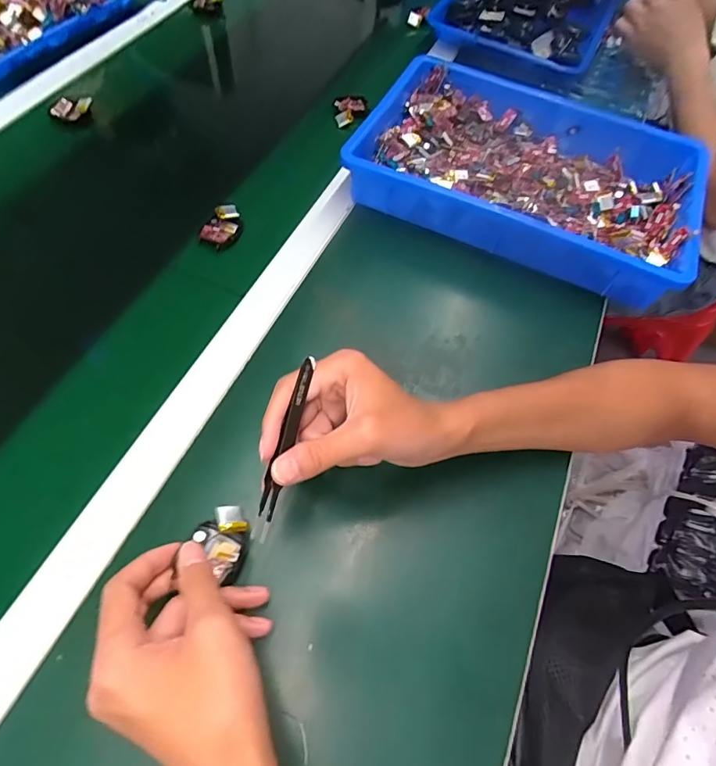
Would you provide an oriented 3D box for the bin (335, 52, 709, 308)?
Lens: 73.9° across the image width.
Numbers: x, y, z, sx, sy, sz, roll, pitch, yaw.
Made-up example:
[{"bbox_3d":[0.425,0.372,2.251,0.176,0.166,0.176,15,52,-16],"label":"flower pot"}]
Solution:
[{"bbox_3d":[0.198,-0.249,0.554,0.367,0.070,0.251,23,61,11],"label":"bin"}]

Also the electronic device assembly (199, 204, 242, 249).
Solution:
[{"bbox_3d":[-0.146,-0.171,0.518,0.038,0.015,0.052,16,60,8],"label":"electronic device assembly"}]

